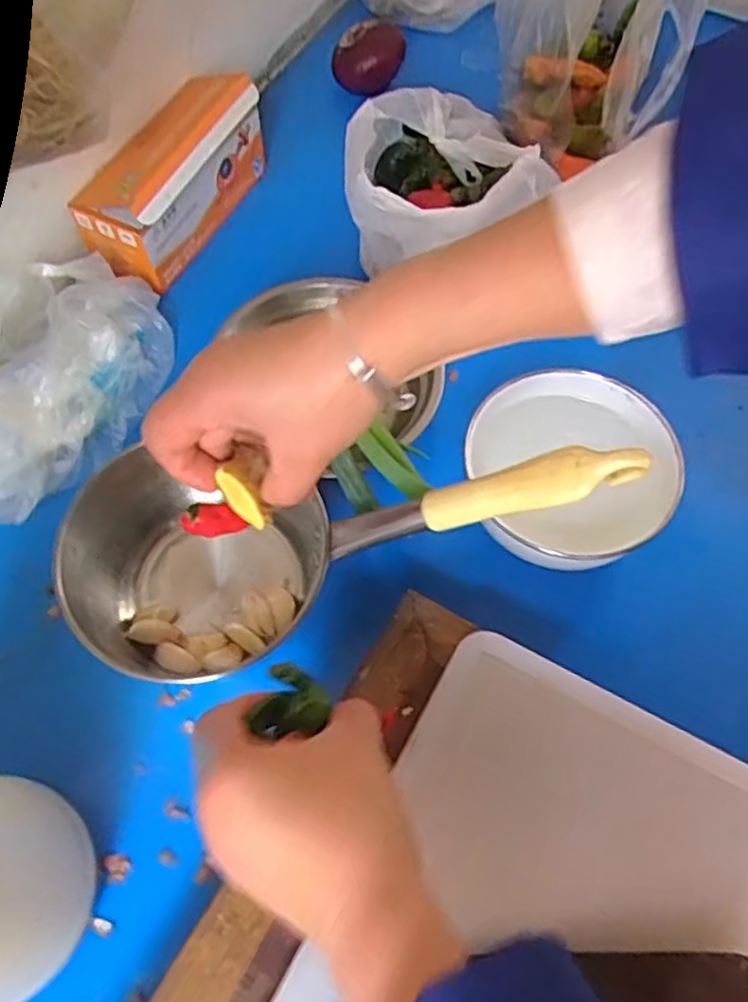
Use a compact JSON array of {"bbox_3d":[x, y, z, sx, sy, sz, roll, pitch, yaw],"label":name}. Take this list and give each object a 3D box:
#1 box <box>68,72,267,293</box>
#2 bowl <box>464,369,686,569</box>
[{"bbox_3d":[-0.170,-0.278,0.629,0.079,0.085,0.184,27,66,16],"label":"box"},{"bbox_3d":[0.132,-0.017,0.510,0.142,0.052,0.145,0,64,-1],"label":"bowl"}]

